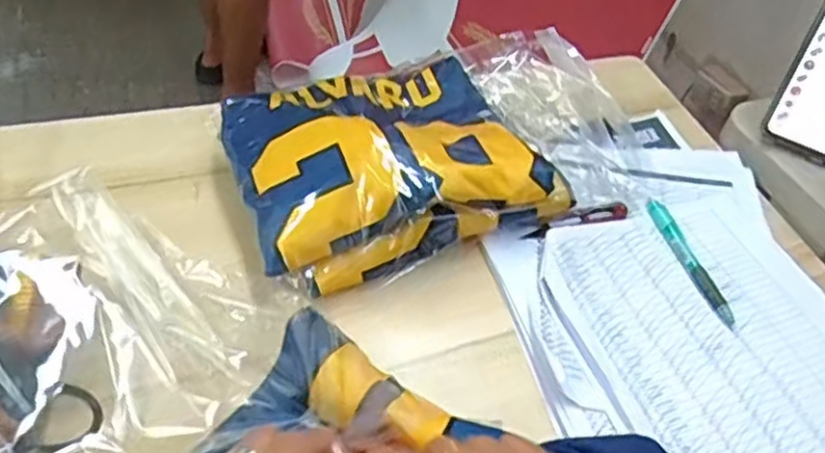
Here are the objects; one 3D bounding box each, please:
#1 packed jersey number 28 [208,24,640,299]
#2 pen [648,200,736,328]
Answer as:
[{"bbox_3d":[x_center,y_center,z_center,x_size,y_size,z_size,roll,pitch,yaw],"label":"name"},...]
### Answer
[{"bbox_3d":[0.022,-0.072,0.646,0.356,0.082,0.211,-17,47,-23],"label":"packed jersey number 28"},{"bbox_3d":[0.234,0.028,0.613,0.018,0.014,0.135,-7,43,-13],"label":"pen"}]

